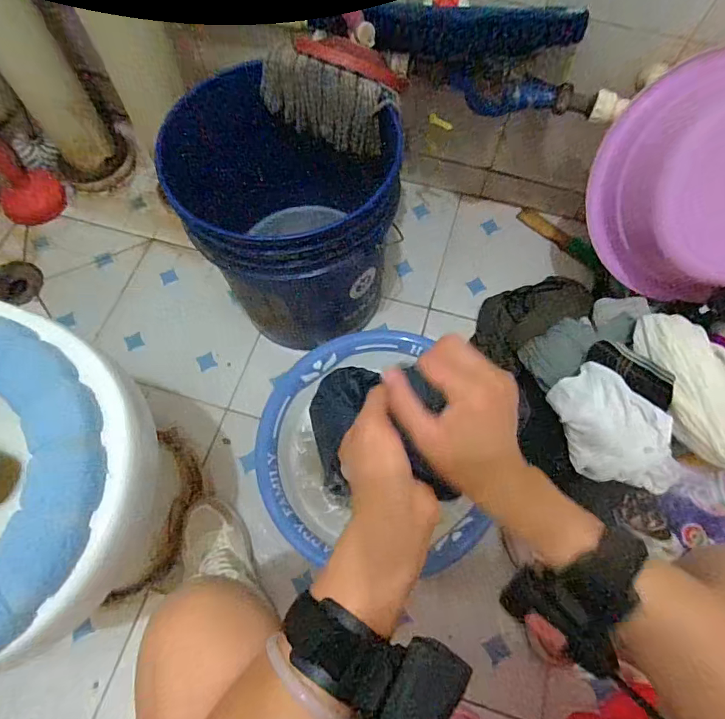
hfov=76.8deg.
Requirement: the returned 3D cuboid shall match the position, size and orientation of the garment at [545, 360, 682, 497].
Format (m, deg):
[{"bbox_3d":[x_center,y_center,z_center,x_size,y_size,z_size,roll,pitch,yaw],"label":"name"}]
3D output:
[{"bbox_3d":[0.344,0.109,0.619,0.207,0.096,0.100,42,73,14],"label":"garment"}]

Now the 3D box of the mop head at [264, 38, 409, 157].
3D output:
[{"bbox_3d":[-0.039,-0.375,0.630,0.188,0.108,0.096,18,69,6],"label":"mop head"}]

